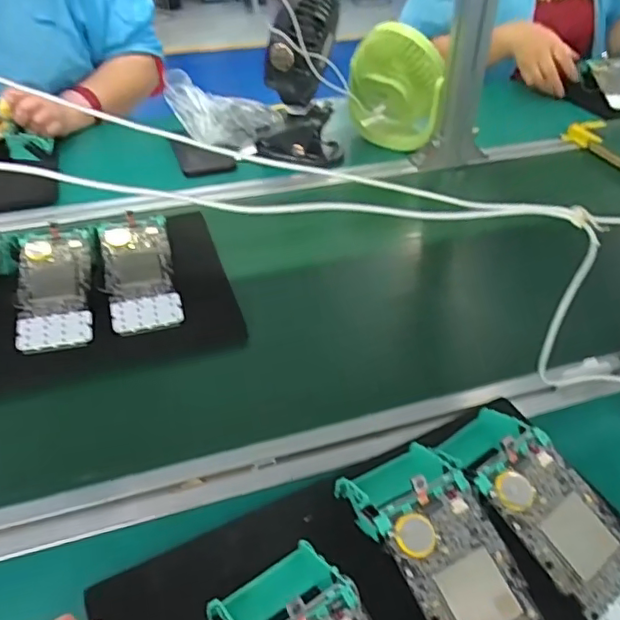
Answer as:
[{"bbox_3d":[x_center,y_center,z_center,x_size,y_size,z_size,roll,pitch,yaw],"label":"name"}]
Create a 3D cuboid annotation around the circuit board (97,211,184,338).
[{"bbox_3d":[-0.176,-0.040,0.581,0.067,0.008,0.142,-9,60,-16],"label":"circuit board"}]

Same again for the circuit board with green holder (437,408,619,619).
[{"bbox_3d":[0.161,0.136,0.366,0.070,0.045,0.169,-25,49,-30],"label":"circuit board with green holder"}]

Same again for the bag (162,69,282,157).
[{"bbox_3d":[-0.129,-0.299,0.860,0.173,0.090,0.105,-5,42,-11],"label":"bag"}]

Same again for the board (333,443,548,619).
[{"bbox_3d":[0.092,0.162,0.339,0.073,0.036,0.165,-19,60,-25],"label":"board"}]

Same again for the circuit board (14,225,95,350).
[{"bbox_3d":[-0.256,-0.024,0.562,0.069,0.006,0.142,-8,59,-15],"label":"circuit board"}]

